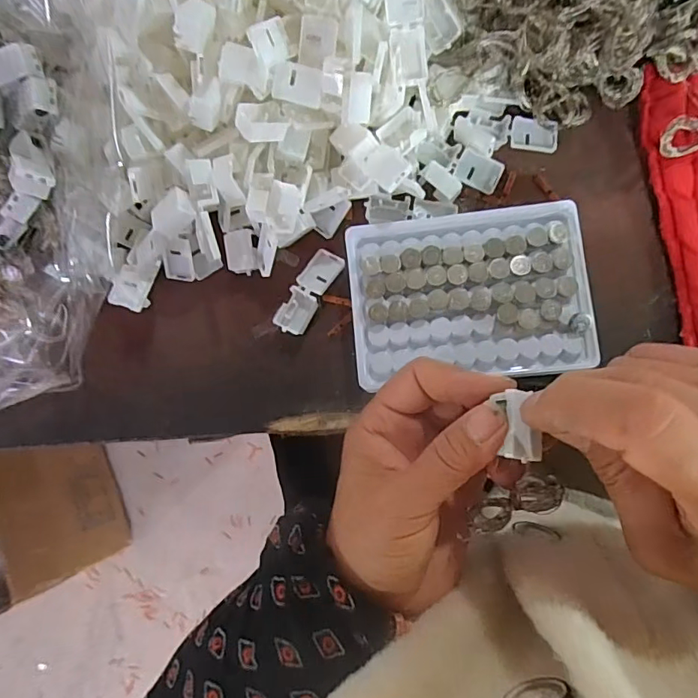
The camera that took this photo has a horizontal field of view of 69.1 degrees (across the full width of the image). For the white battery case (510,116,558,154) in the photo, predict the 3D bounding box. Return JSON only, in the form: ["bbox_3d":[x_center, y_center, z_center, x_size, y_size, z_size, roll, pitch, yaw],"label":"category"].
[{"bbox_3d":[0.113,-0.130,0.306,0.028,0.007,0.019,9,87,7],"label":"white battery case"}]

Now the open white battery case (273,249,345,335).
[{"bbox_3d":[-0.026,-0.036,0.314,0.021,0.011,0.056,32,90,7],"label":"open white battery case"}]

